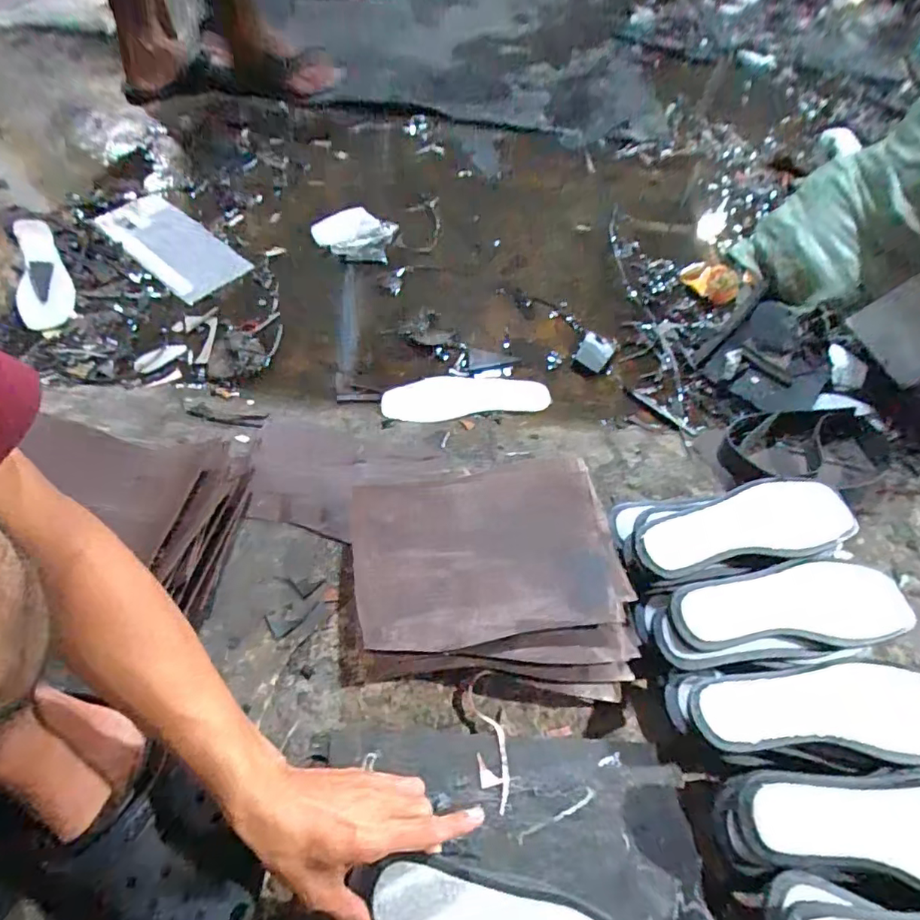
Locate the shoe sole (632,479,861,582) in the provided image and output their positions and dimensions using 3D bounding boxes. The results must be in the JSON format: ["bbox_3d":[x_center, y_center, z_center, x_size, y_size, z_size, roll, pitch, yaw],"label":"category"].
[{"bbox_3d":[0.291,0.068,0.544,0.219,0.020,0.077,-8,59,-8],"label":"shoe sole"}]

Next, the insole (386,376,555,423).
[{"bbox_3d":[0.009,-0.093,0.768,0.239,0.009,0.079,-4,59,-6],"label":"insole"}]

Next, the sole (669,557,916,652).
[{"bbox_3d":[0.316,0.141,0.505,0.221,0.015,0.078,-6,59,-7],"label":"sole"}]

